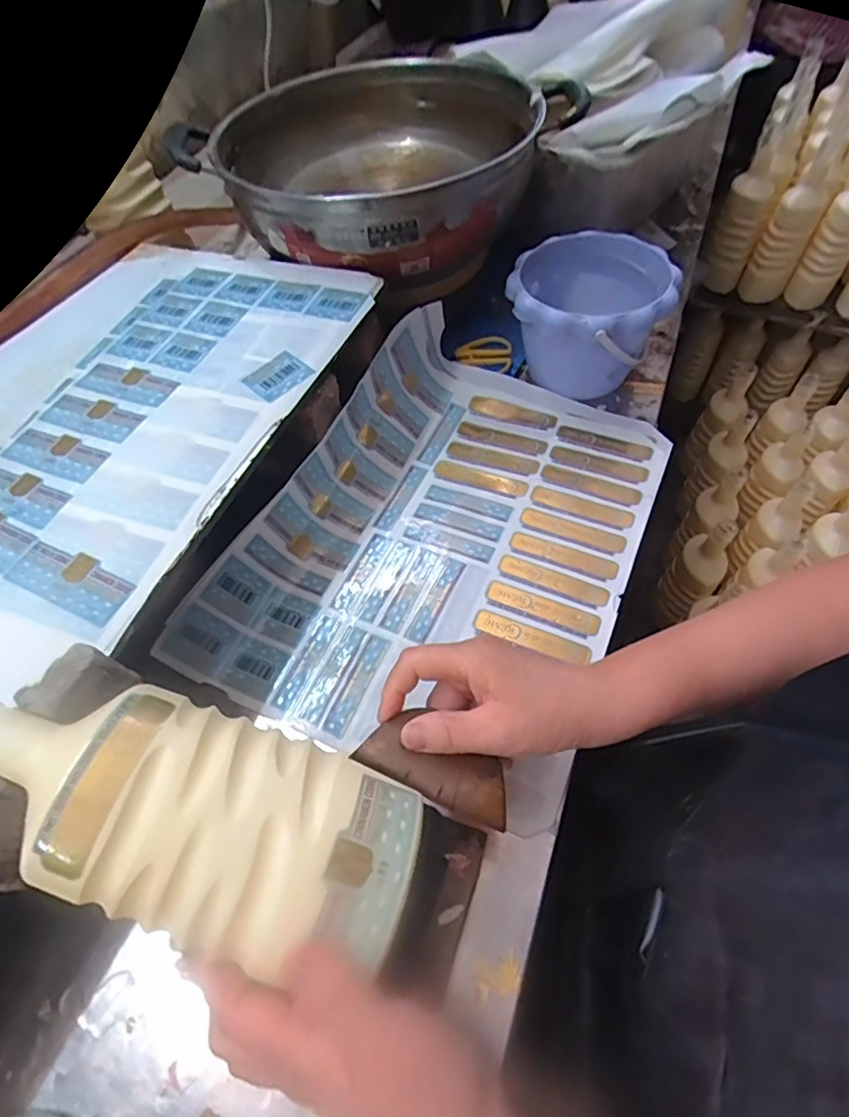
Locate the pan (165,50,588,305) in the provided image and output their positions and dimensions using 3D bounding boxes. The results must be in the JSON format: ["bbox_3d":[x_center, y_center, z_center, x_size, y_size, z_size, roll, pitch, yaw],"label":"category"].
[{"bbox_3d":[-0.053,-0.407,0.601,0.353,0.126,0.305,35,64,22],"label":"pan"}]

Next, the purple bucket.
[{"bbox_3d":[0.160,-0.244,0.568,0.141,0.116,0.180,8,58,10],"label":"purple bucket"}]

